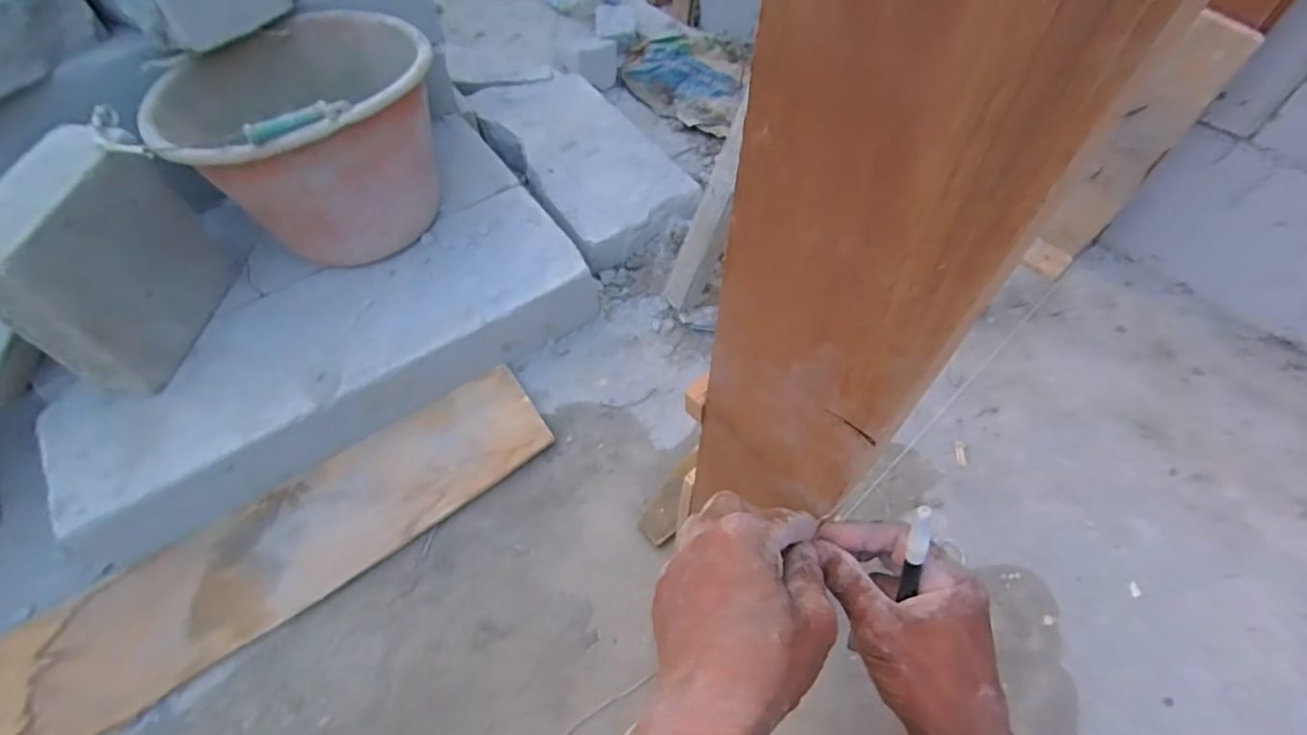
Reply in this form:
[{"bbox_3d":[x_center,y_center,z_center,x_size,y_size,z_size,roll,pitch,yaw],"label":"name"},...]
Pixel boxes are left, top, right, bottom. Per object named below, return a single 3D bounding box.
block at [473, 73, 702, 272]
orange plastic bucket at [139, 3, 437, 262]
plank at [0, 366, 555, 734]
[{"bbox_3d":[-0.115,-0.329,0.963,0.220,0.079,0.422,-30,61,-19],"label":"block"},{"bbox_3d":[-0.388,-0.266,0.721,0.265,0.213,0.244,0,56,0],"label":"orange plastic bucket"},{"bbox_3d":[-0.429,0.215,0.631,0.681,0.021,0.155,-34,63,-21],"label":"plank"}]

